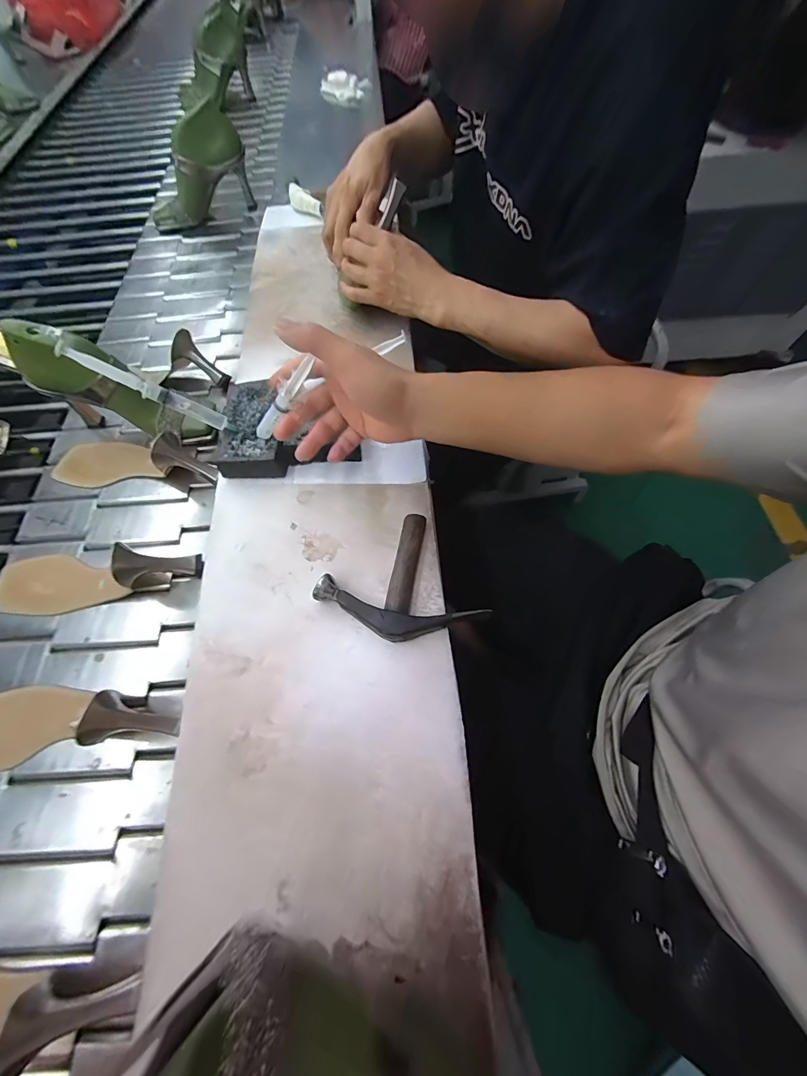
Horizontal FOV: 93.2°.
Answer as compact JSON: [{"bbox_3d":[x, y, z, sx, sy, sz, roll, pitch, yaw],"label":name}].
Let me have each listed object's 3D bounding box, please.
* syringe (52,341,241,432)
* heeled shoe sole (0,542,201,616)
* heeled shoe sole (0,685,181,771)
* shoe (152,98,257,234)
[{"bbox_3d":[-0.263,-0.155,0.406,0.165,0.013,0.017,22,61,-30],"label":"syringe"},{"bbox_3d":[-0.359,0.048,0.438,0.222,0.072,0.073,2,65,3],"label":"heeled shoe sole"},{"bbox_3d":[-0.354,0.184,0.375,0.254,0.077,0.077,-3,65,1],"label":"heeled shoe sole"},{"bbox_3d":[-0.431,-0.740,0.782,0.226,0.182,0.070,-29,76,-3],"label":"shoe"}]

